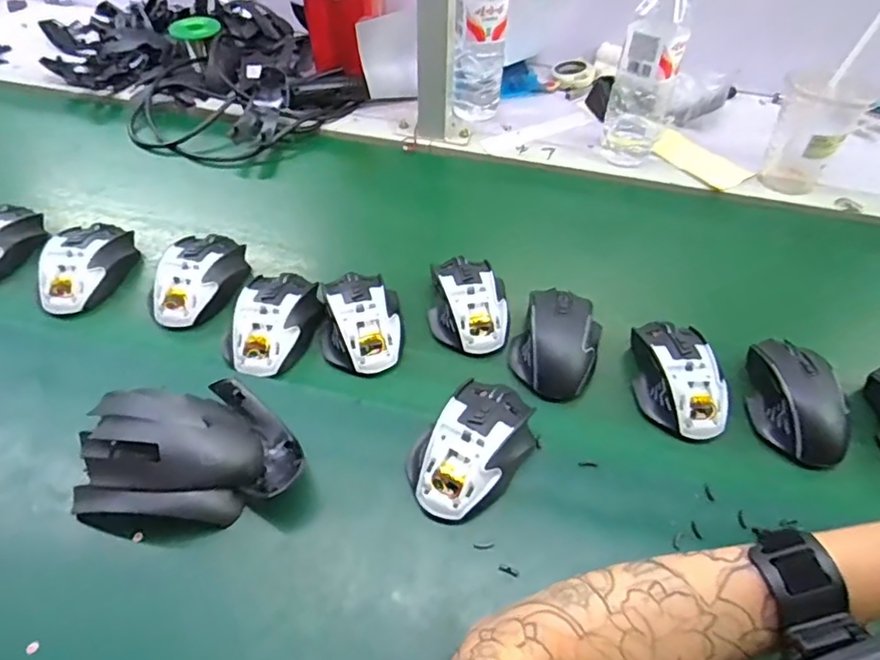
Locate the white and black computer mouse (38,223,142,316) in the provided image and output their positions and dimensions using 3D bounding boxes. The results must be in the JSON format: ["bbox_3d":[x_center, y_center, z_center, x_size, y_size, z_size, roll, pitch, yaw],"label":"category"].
[{"bbox_3d":[-0.346,-0.066,0.571,0.064,0.035,0.108,3,49,0],"label":"white and black computer mouse"}]

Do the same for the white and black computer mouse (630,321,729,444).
[{"bbox_3d":[0.206,0.039,0.507,0.070,0.038,0.115,-3,49,-5],"label":"white and black computer mouse"}]

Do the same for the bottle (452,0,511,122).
[{"bbox_3d":[0.052,-0.375,0.729,0.057,0.220,0.061,36,57,26],"label":"bottle"}]

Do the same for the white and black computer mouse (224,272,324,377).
[{"bbox_3d":[-0.149,-0.012,0.530,0.069,0.032,0.114,10,49,7],"label":"white and black computer mouse"}]

